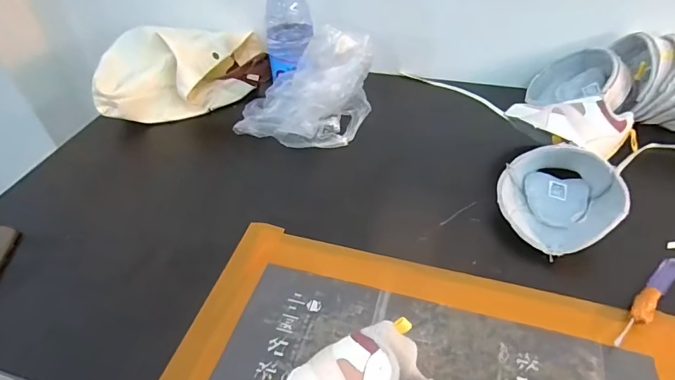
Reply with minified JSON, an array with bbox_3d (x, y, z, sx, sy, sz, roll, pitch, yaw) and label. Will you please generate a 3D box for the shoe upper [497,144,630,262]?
[{"bbox_3d":[0.237,0.007,0.449,0.119,0.065,0.113,-2,43,2],"label":"shoe upper"}]

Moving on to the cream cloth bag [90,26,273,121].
[{"bbox_3d":[-0.244,-0.197,0.666,0.252,0.095,0.163,-16,45,-12],"label":"cream cloth bag"}]

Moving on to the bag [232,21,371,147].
[{"bbox_3d":[-0.049,-0.130,0.560,0.182,0.134,0.097,1,44,5],"label":"bag"}]

